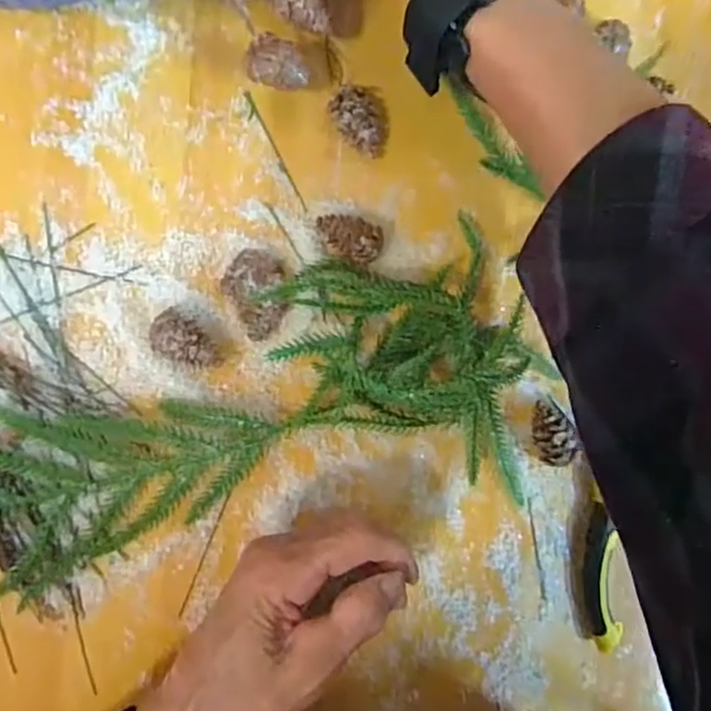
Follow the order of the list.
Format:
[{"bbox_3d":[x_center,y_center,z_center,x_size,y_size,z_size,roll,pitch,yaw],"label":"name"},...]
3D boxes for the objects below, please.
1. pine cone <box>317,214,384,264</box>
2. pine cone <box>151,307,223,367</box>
[{"bbox_3d":[-0.004,-0.059,0.332,0.033,0.020,0.022,18,87,-9],"label":"pine cone"},{"bbox_3d":[-0.083,-0.007,0.319,0.036,0.020,0.022,36,84,-7],"label":"pine cone"}]

